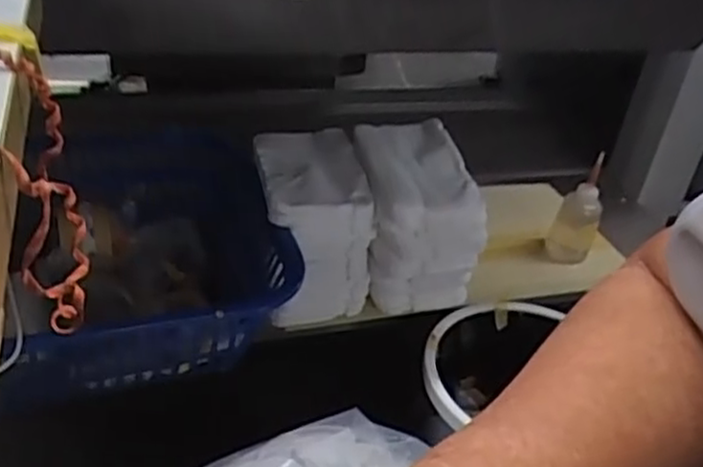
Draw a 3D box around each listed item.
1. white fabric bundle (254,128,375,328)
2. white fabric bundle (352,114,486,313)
[{"bbox_3d":[-0.059,-0.015,0.991,0.134,0.178,0.200,-3,36,-15],"label":"white fabric bundle"},{"bbox_3d":[0.081,-0.015,1.024,0.156,0.200,0.216,2,35,-9],"label":"white fabric bundle"}]

